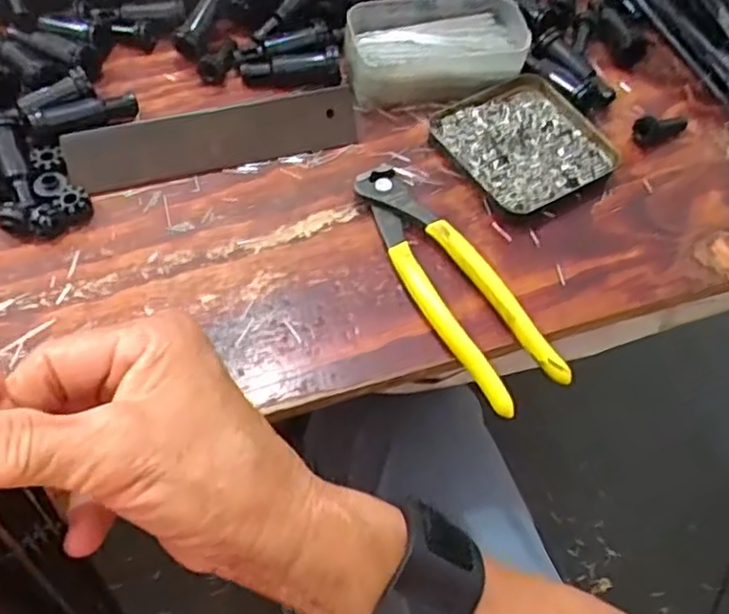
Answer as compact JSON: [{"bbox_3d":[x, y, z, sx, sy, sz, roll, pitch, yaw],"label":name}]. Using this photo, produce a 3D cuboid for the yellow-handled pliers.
[{"bbox_3d":[0.046,-0.016,0.386,0.044,0.016,0.161,-25,64,-18],"label":"yellow-handled pliers"}]

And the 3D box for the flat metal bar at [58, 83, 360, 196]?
[{"bbox_3d":[-0.090,-0.102,0.425,0.172,0.036,0.006,-14,21,-11],"label":"flat metal bar"}]

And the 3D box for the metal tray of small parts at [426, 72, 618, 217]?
[{"bbox_3d":[0.101,-0.106,0.448,0.093,0.012,0.096,-25,64,-19],"label":"metal tray of small parts"}]

